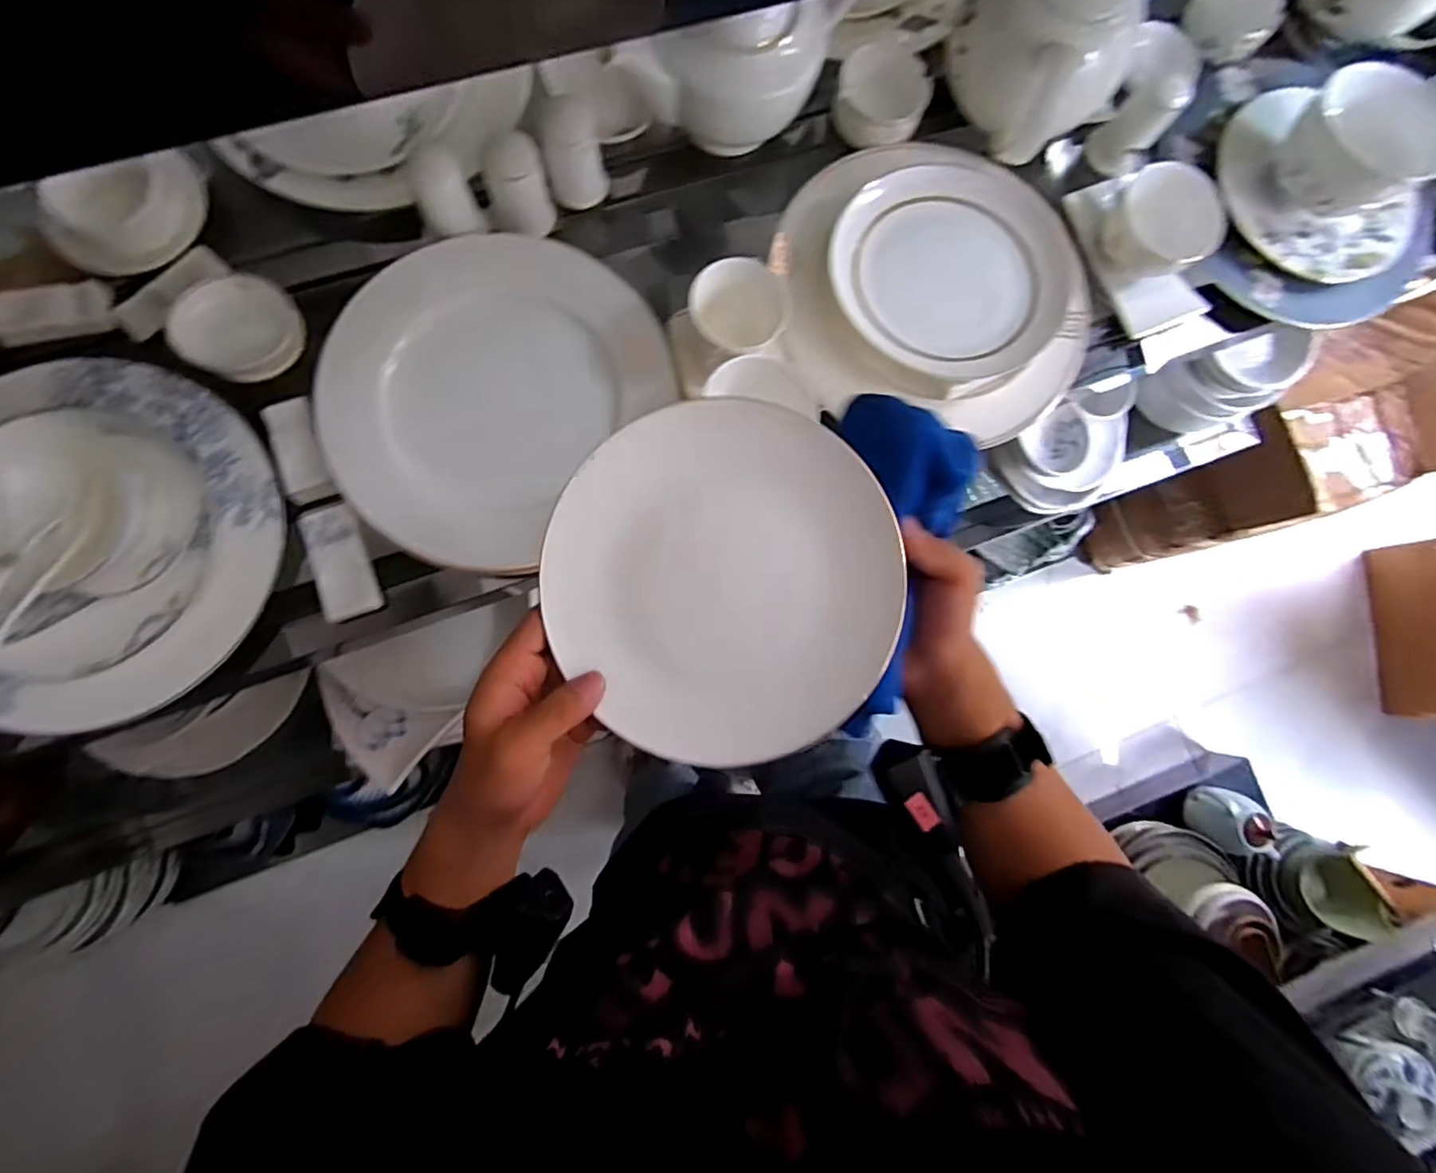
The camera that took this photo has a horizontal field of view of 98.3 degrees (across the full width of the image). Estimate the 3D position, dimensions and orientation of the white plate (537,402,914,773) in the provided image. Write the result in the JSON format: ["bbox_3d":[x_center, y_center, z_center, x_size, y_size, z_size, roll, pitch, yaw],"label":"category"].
[{"bbox_3d":[0.000,-0.003,0.322,0.177,0.012,0.177,0,89,7],"label":"white plate"}]

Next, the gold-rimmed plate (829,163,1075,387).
[{"bbox_3d":[0.184,-0.250,0.486,0.182,0.033,0.175,1,74,-3],"label":"gold-rimmed plate"}]

